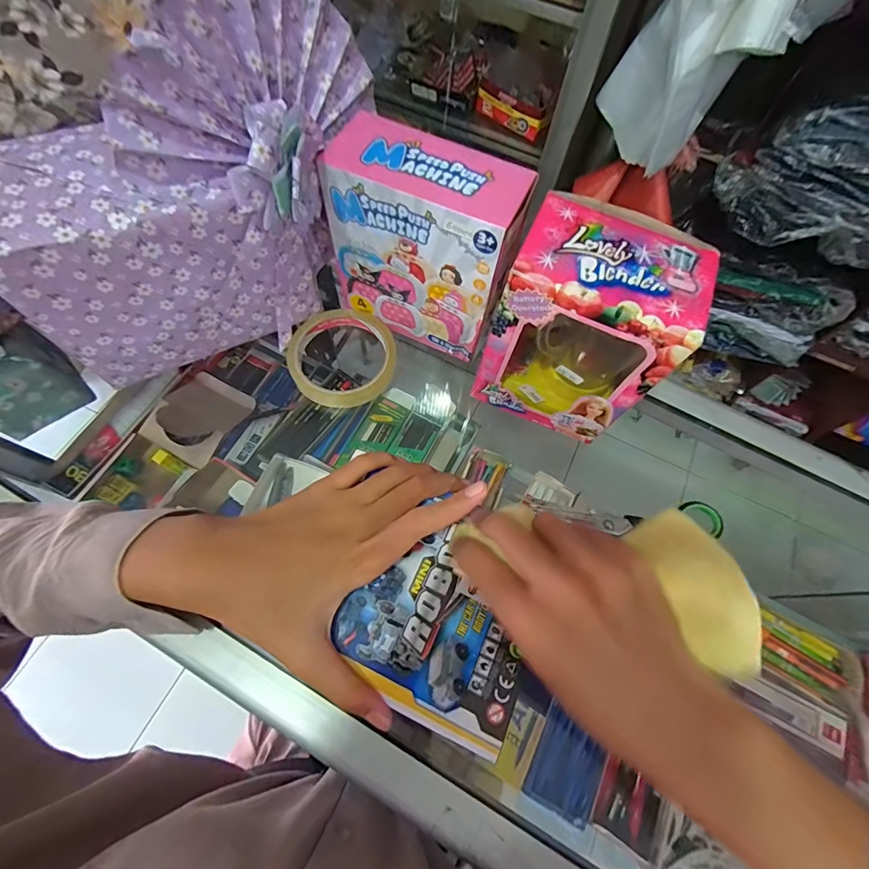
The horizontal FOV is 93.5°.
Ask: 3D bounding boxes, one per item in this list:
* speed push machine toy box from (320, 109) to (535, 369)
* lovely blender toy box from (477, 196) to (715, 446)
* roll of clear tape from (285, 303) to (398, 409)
[{"bbox_3d":[-0.005,-0.140,0.314,0.132,0.130,0.060,24,68,6],"label":"speed push machine toy box"},{"bbox_3d":[0.102,-0.073,0.291,0.106,0.132,0.086,25,69,7],"label":"lovely blender toy box"},{"bbox_3d":[-0.079,-0.068,0.353,0.088,0.013,0.093,1,68,-3],"label":"roll of clear tape"}]

